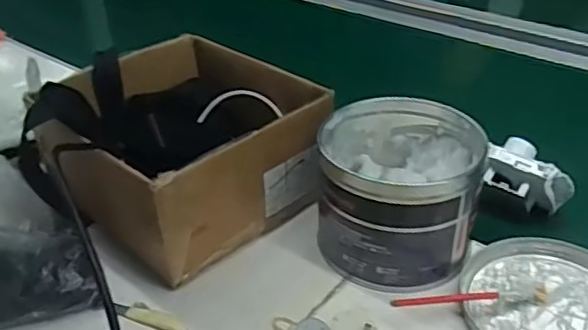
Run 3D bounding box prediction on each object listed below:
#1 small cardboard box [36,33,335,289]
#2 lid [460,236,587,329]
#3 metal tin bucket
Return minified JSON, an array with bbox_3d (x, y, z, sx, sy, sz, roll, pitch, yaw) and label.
[{"bbox_3d":[-0.101,-0.016,0.555,0.193,0.107,0.207,-31,43,-34],"label":"small cardboard box"},{"bbox_3d":[0.190,0.100,0.455,0.124,0.015,0.135,-4,34,2],"label":"lid"},{"bbox_3d":[0.086,0.018,0.501,0.126,0.105,0.138,-3,35,2],"label":"metal tin bucket"}]

